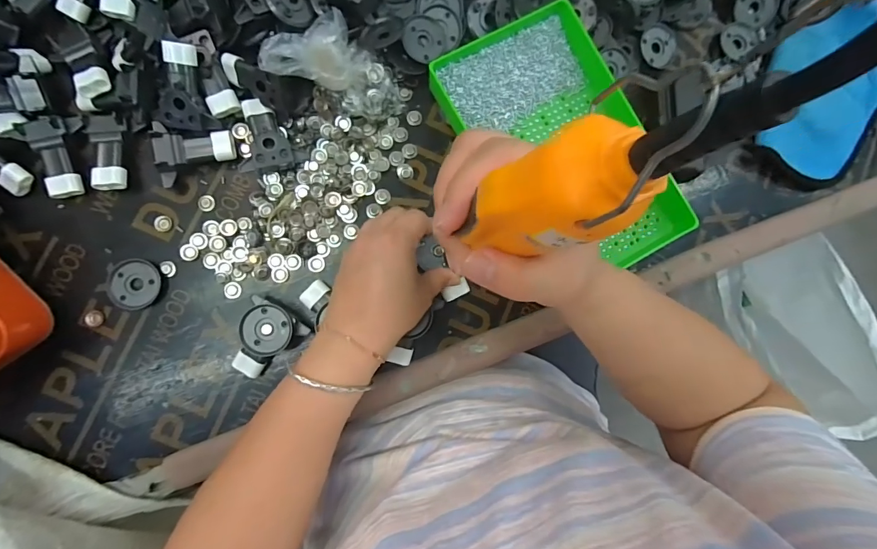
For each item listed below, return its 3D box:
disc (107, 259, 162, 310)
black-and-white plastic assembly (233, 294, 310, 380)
[{"bbox_3d":[-0.265,0.008,0.348,0.042,0.005,0.043,0,86,-5],"label":"disc"},{"bbox_3d":[-0.153,0.054,0.345,0.050,0.029,0.065,43,84,-1],"label":"black-and-white plastic assembly"}]

